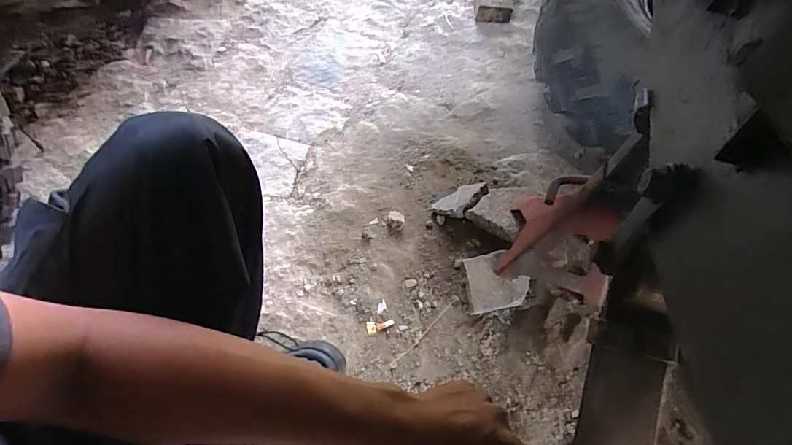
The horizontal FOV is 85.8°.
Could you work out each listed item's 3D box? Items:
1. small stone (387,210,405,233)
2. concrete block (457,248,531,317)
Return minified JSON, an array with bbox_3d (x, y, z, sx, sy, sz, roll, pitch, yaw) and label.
[{"bbox_3d":[0.000,-0.002,0.839,0.032,0.019,0.048,10,59,5],"label":"small stone"},{"bbox_3d":[0.175,0.107,0.752,0.109,0.045,0.106,-4,59,-3],"label":"concrete block"}]

